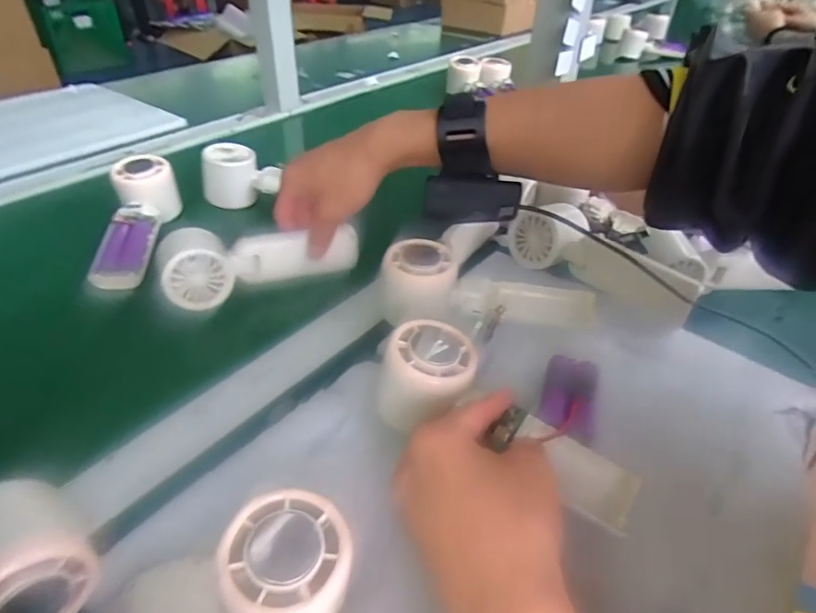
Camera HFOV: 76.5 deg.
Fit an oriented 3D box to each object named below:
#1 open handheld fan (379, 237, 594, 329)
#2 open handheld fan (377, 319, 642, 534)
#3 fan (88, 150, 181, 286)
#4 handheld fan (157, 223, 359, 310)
[{"bbox_3d":[0.064,-0.009,0.408,0.166,0.058,0.059,5,40,-2],"label":"open handheld fan"},{"bbox_3d":[0.055,0.071,0.312,0.161,0.040,0.068,29,44,4],"label":"open handheld fan"},{"bbox_3d":[-0.266,-0.080,0.505,0.057,0.045,0.162,1,56,-6],"label":"fan"},{"bbox_3d":[-0.125,-0.044,0.446,0.162,0.048,0.054,-9,42,-23],"label":"handheld fan"}]

